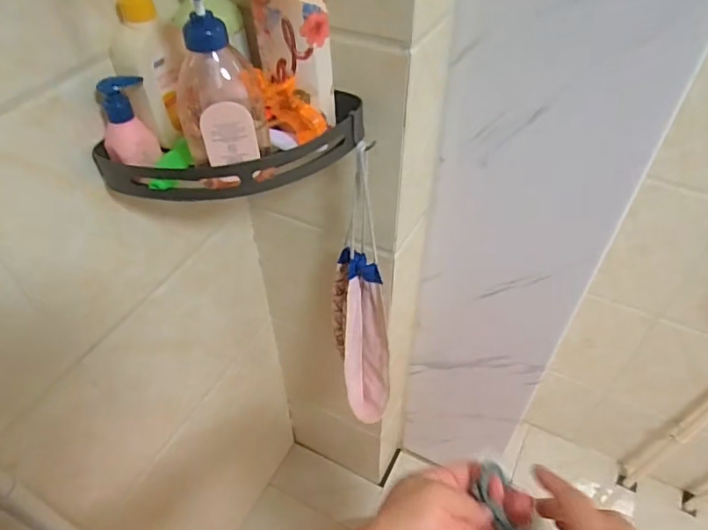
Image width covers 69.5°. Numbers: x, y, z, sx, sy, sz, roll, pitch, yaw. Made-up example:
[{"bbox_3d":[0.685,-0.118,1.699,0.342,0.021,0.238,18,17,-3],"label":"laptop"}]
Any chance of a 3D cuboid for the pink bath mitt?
[{"bbox_3d":[0.014,0.061,0.725,0.078,0.451,0.121,-7,48,-6],"label":"pink bath mitt"}]

